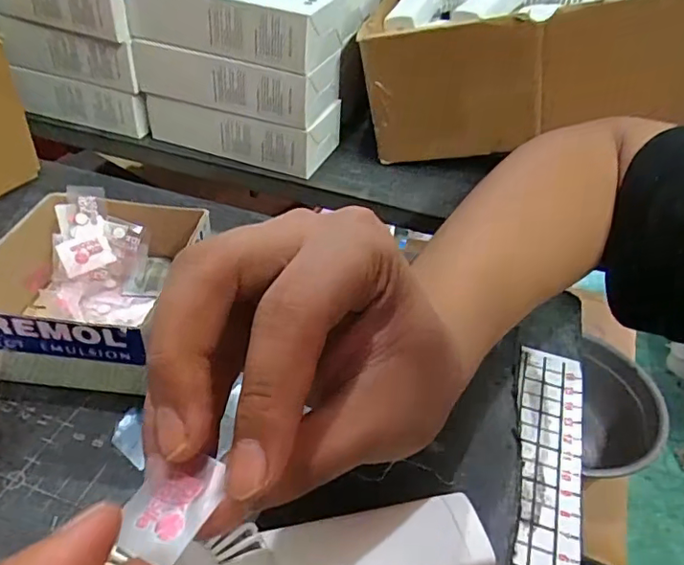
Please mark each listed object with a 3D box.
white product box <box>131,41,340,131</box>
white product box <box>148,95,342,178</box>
[{"bbox_3d":[-0.081,-0.166,0.436,0.149,0.040,0.069,15,40,11],"label":"white product box"},{"bbox_3d":[-0.080,-0.134,0.461,0.147,0.043,0.066,15,40,11],"label":"white product box"}]

